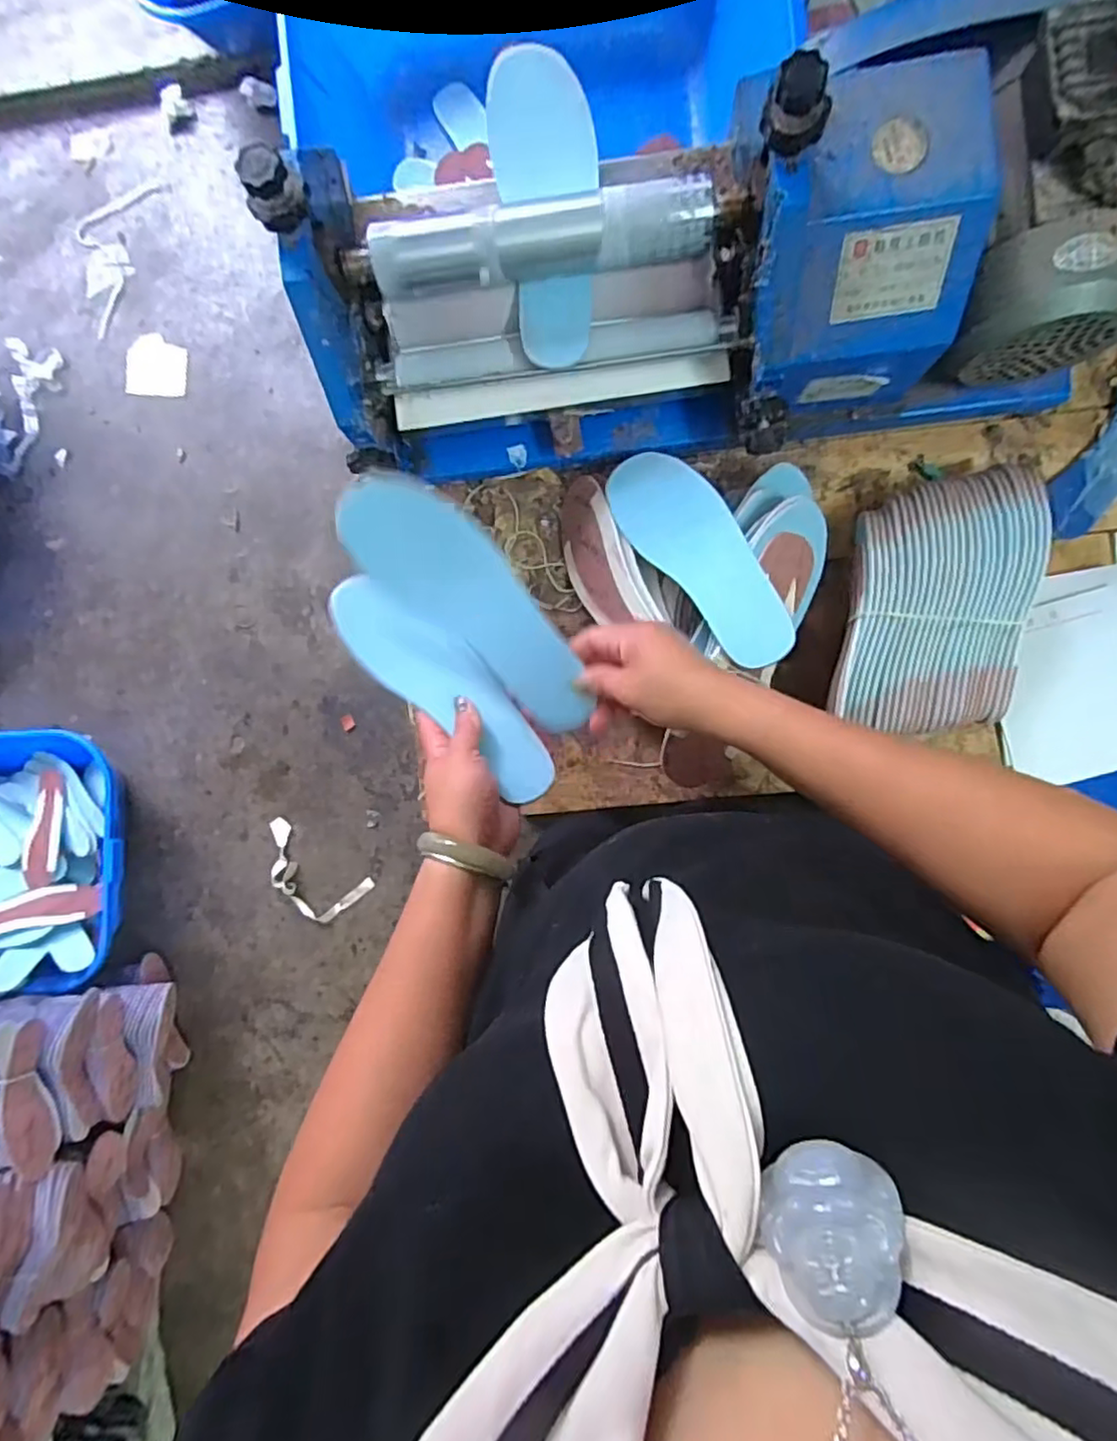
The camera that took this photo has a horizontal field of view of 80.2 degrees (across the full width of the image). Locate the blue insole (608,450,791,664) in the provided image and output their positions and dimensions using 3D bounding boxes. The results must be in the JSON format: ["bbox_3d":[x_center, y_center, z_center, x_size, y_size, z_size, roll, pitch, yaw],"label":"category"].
[{"bbox_3d":[0.124,-0.147,0.577,0.078,0.007,0.230,-38,68,14],"label":"blue insole"}]

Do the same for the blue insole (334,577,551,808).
[{"bbox_3d":[-0.088,-0.028,0.525,0.220,0.023,0.064,42,94,2],"label":"blue insole"}]

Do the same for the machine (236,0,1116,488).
[{"bbox_3d":[0.128,-0.371,0.543,0.635,0.222,0.275,-4,90,5],"label":"machine"}]

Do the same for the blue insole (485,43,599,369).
[{"bbox_3d":[-0.005,-0.409,0.532,0.080,0.023,0.231,-9,93,6],"label":"blue insole"}]

